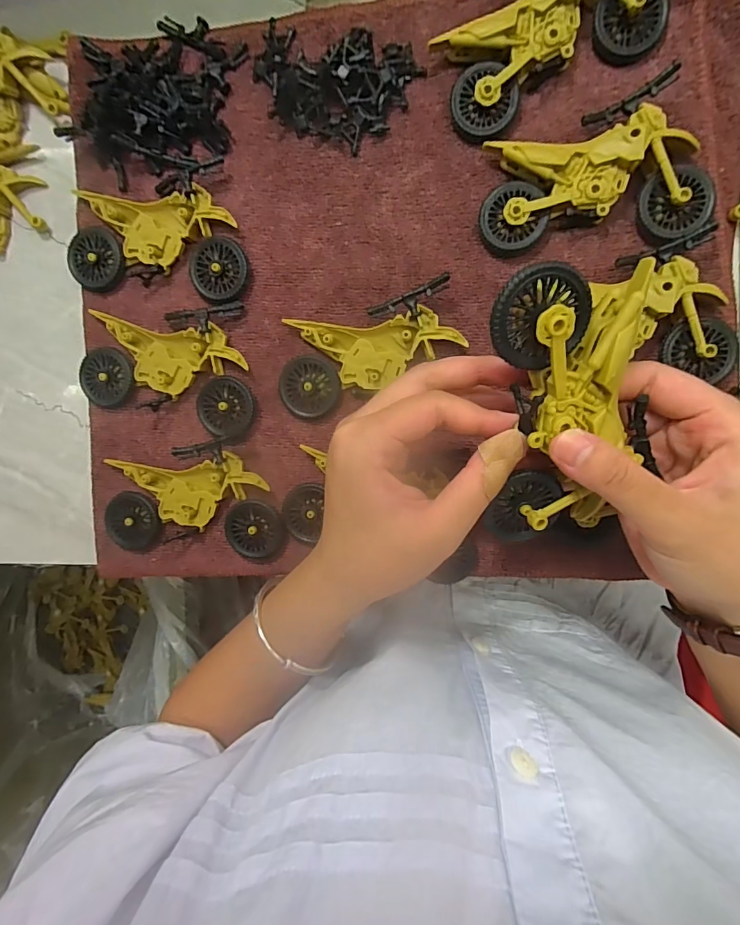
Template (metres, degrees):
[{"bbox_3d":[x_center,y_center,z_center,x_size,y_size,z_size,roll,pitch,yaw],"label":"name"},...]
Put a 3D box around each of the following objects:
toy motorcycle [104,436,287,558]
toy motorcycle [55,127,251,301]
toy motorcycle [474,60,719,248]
[{"bbox_3d":[-0.112,0.022,0.290,0.116,0.016,0.070,2,95,7],"label":"toy motorcycle"},{"bbox_3d":[-0.132,-0.150,0.281,0.118,0.013,0.087,7,96,6],"label":"toy motorcycle"},{"bbox_3d":[0.121,-0.158,0.246,0.115,0.021,0.076,0,95,7],"label":"toy motorcycle"}]

